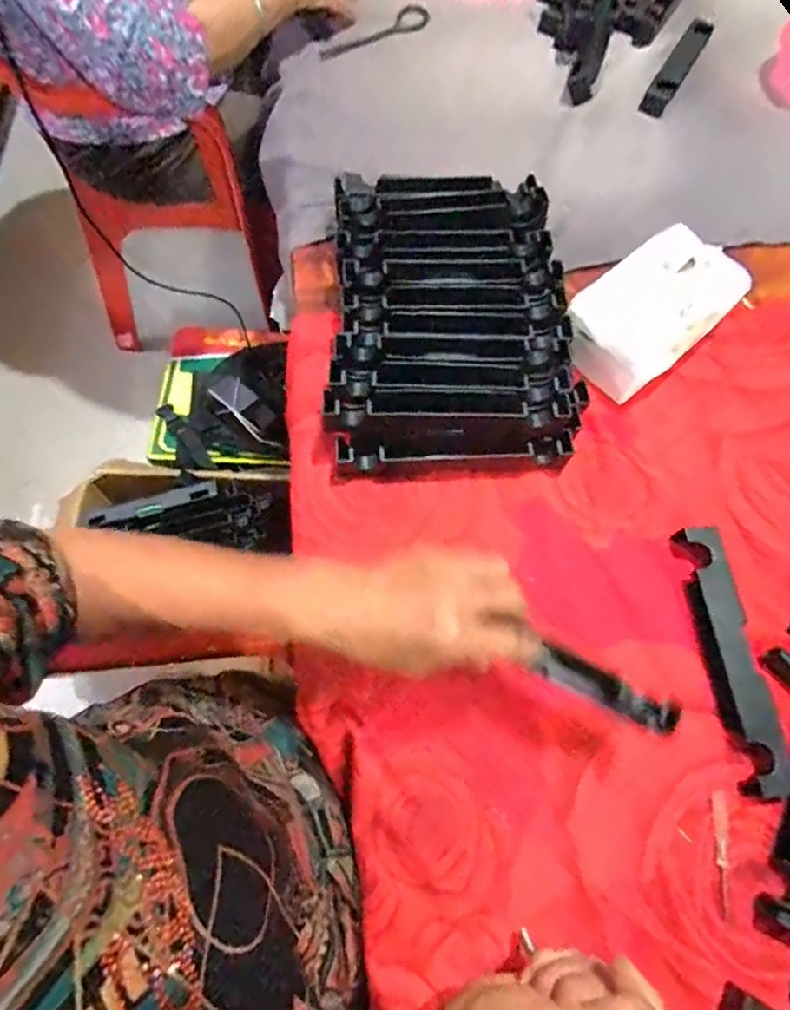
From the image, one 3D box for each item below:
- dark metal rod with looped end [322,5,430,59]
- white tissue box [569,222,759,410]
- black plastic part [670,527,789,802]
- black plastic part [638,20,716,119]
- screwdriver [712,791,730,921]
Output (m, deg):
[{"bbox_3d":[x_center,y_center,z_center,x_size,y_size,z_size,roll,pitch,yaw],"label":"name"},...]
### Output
[{"bbox_3d":[-0.018,-0.596,0.746,0.034,0.013,0.183,40,70,13],"label":"dark metal rod with looped end"},{"bbox_3d":[0.234,-0.174,0.538,0.172,0.063,0.098,-38,74,-17],"label":"white tissue box"},{"bbox_3d":[0.247,0.109,0.432,0.036,0.020,0.189,-4,67,-5],"label":"black plastic part"},{"bbox_3d":[0.360,-0.556,0.745,0.028,0.020,0.196,30,68,10],"label":"black plastic part"},{"bbox_3d":[0.221,0.236,0.397,0.009,0.004,0.074,8,66,0],"label":"screwdriver"}]

